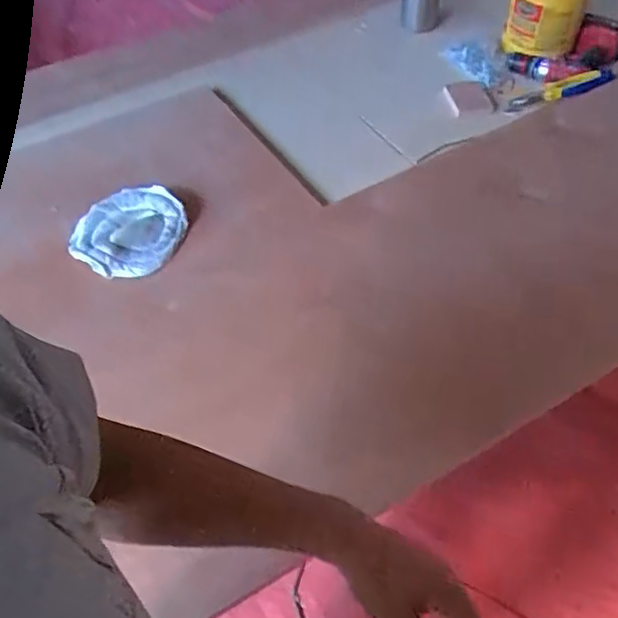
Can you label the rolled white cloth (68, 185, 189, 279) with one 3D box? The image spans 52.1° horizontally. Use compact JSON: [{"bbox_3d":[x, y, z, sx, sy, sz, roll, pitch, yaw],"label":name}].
[{"bbox_3d":[-0.308,-0.130,1.060,0.167,0.056,0.183,28,57,22],"label":"rolled white cloth"}]

